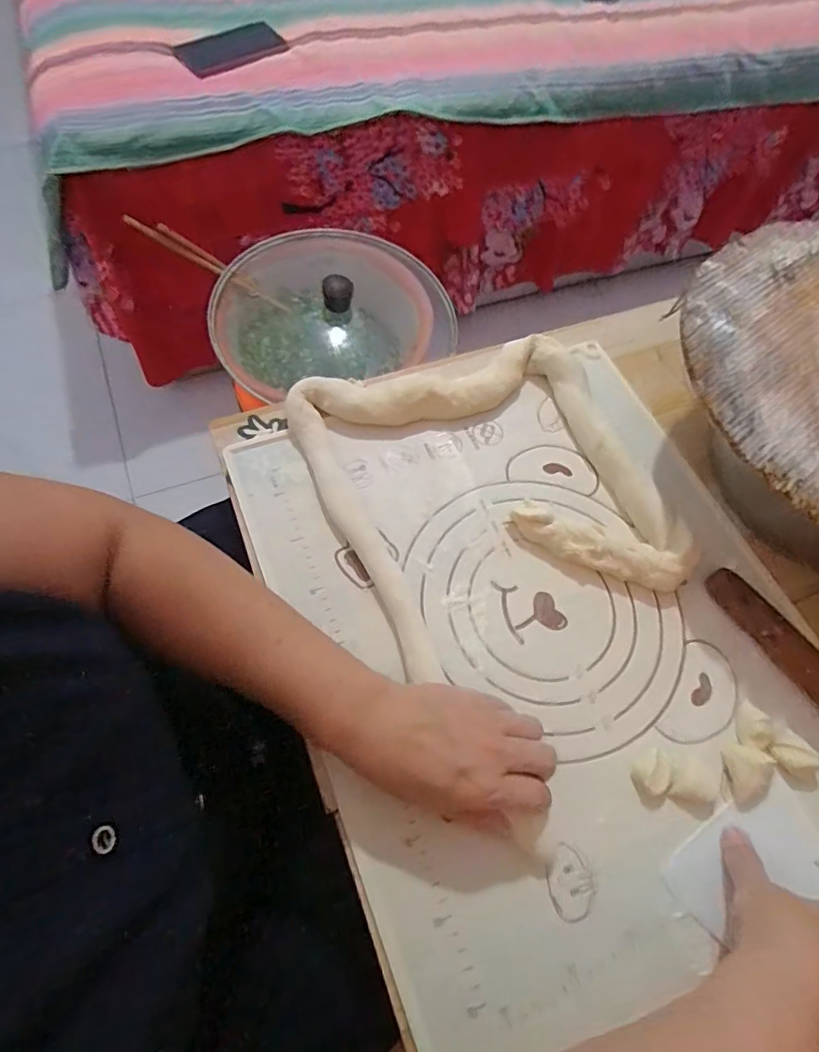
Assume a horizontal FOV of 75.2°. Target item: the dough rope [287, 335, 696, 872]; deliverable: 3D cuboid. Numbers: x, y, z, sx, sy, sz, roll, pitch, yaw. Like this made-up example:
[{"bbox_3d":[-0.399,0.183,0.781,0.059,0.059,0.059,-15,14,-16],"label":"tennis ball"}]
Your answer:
[{"bbox_3d":[0.098,0.000,0.455,0.286,0.037,0.406,-25,68,-11],"label":"dough rope"}]

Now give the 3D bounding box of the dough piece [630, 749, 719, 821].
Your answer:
[{"bbox_3d":[0.190,0.183,0.377,0.060,0.016,0.038,12,65,2],"label":"dough piece"}]

